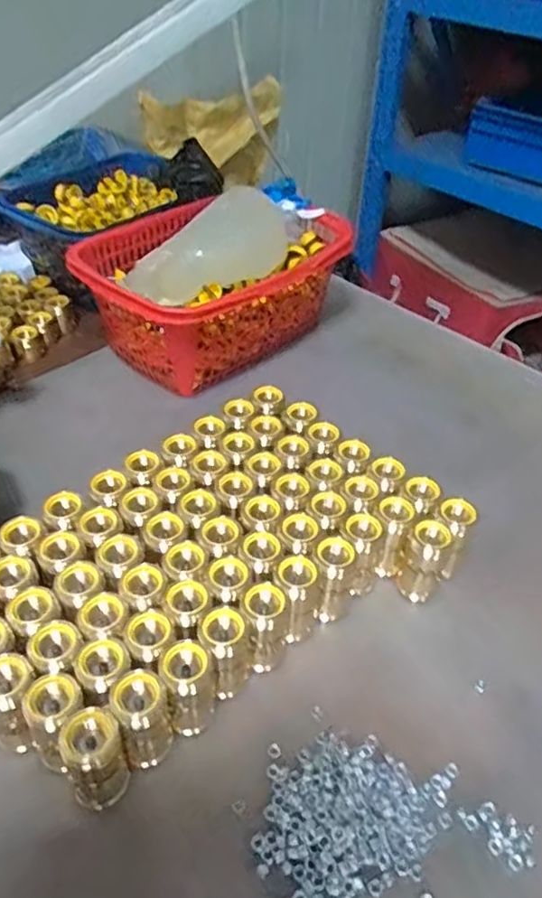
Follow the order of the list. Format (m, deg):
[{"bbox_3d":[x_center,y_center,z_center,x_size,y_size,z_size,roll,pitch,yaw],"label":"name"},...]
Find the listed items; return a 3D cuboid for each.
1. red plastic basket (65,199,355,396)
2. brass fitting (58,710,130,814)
[{"bbox_3d":[-0.058,-0.181,0.710,0.280,0.102,0.200,-33,53,-32],"label":"red plastic basket"},{"bbox_3d":[-0.098,0.176,0.363,0.032,0.063,0.030,-20,47,-22],"label":"brass fitting"}]

